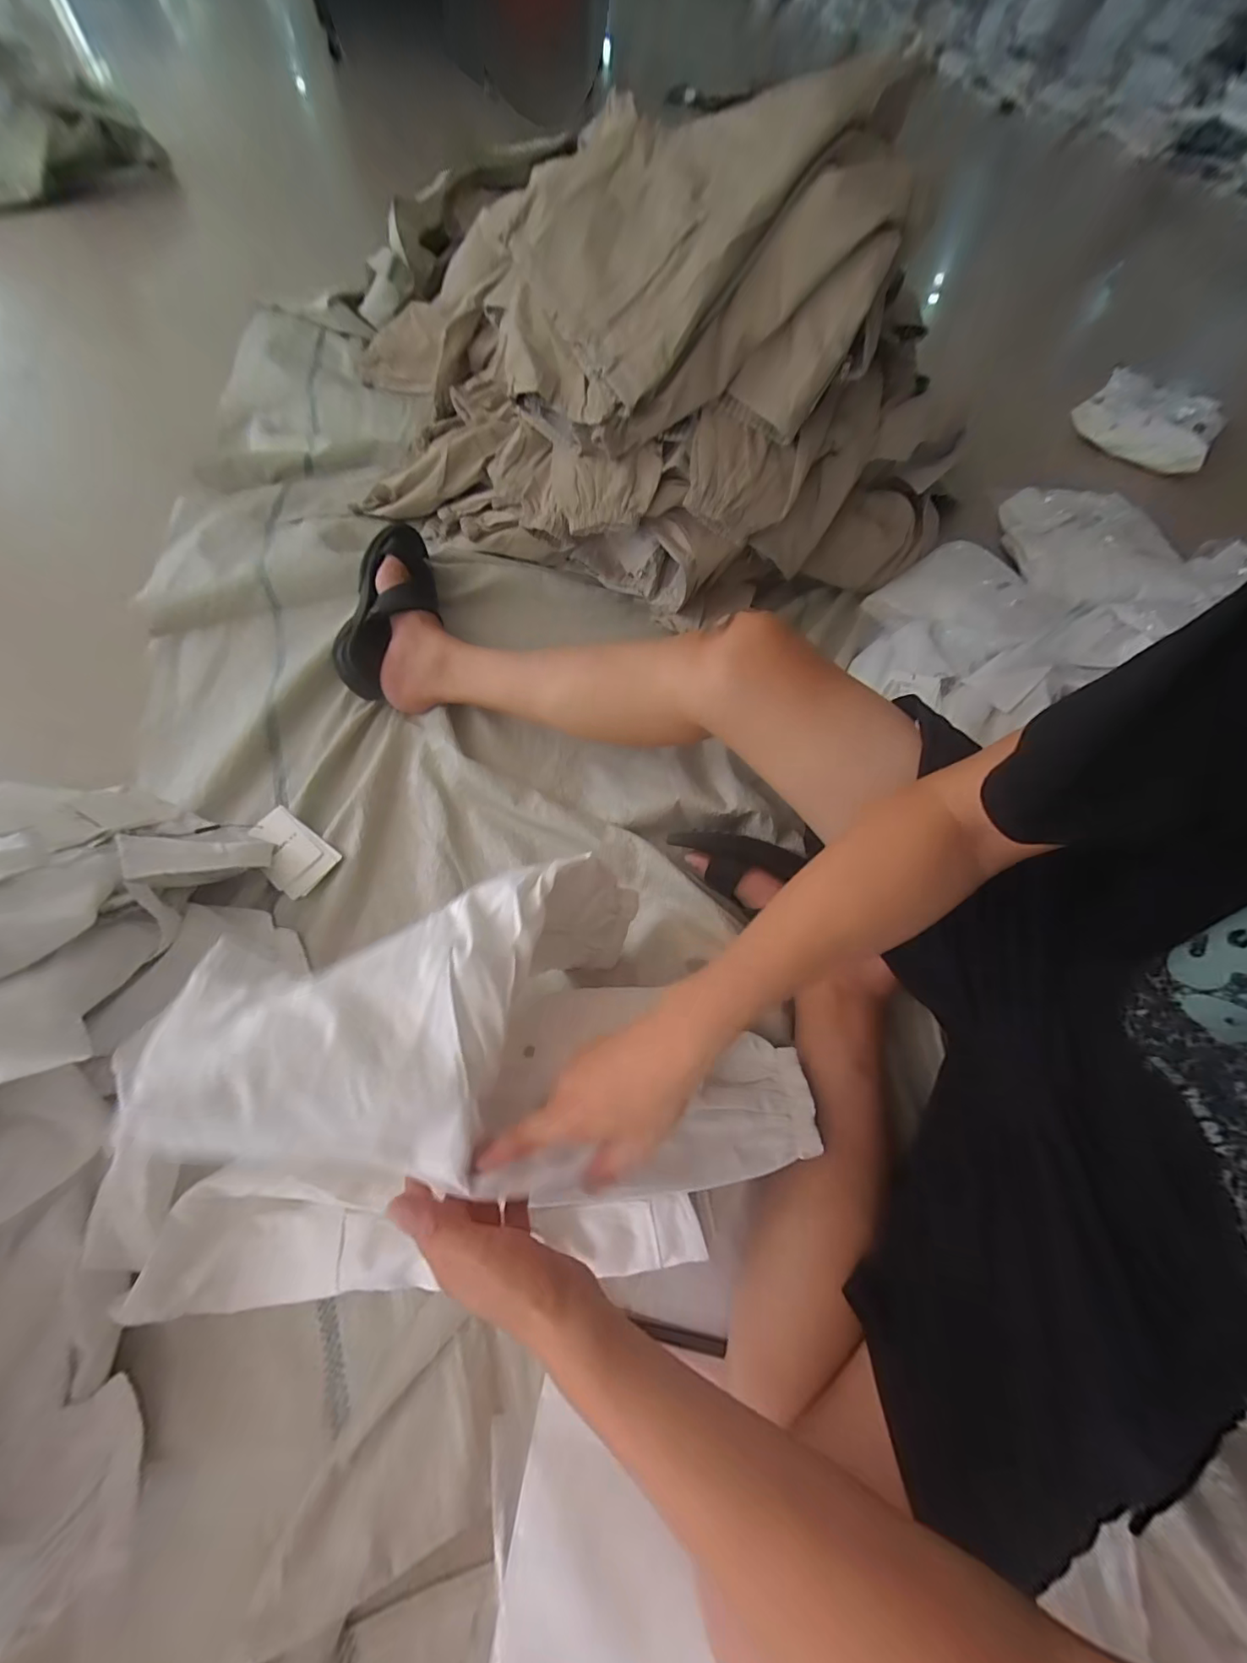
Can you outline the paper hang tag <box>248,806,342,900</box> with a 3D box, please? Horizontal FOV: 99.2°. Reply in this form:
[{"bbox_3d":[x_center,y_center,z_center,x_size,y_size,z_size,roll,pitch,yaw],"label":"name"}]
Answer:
[{"bbox_3d":[-0.405,0.023,0.640,0.118,0.008,0.069,35,66,15],"label":"paper hang tag"}]

